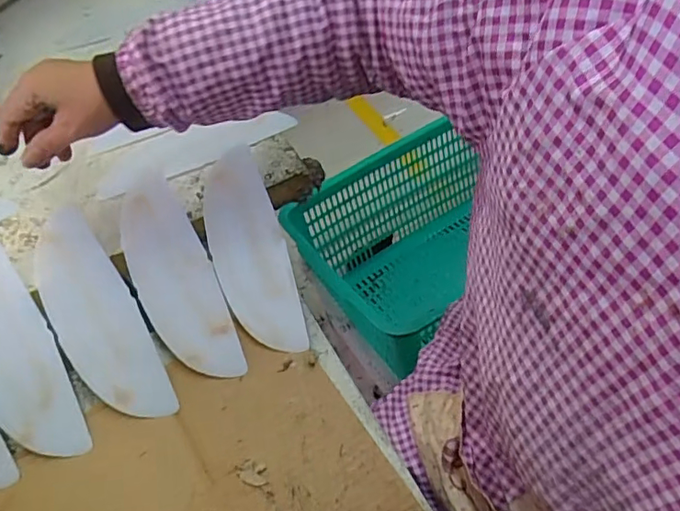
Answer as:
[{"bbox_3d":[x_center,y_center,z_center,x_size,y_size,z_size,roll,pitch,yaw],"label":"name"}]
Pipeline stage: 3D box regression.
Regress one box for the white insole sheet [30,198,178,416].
[{"bbox_3d":[-0.227,0.058,0.502,0.072,0.012,0.212,-29,82,-16],"label":"white insole sheet"}]

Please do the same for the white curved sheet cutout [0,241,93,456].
[{"bbox_3d":[-0.296,0.081,0.486,0.069,0.012,0.221,-29,79,-16],"label":"white curved sheet cutout"}]

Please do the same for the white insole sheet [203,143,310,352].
[{"bbox_3d":[-0.091,-0.008,0.541,0.071,0.006,0.220,-13,75,-13],"label":"white insole sheet"}]

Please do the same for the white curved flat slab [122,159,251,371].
[{"bbox_3d":[-0.163,0.015,0.524,0.071,0.030,0.230,-24,77,-13],"label":"white curved flat slab"}]

